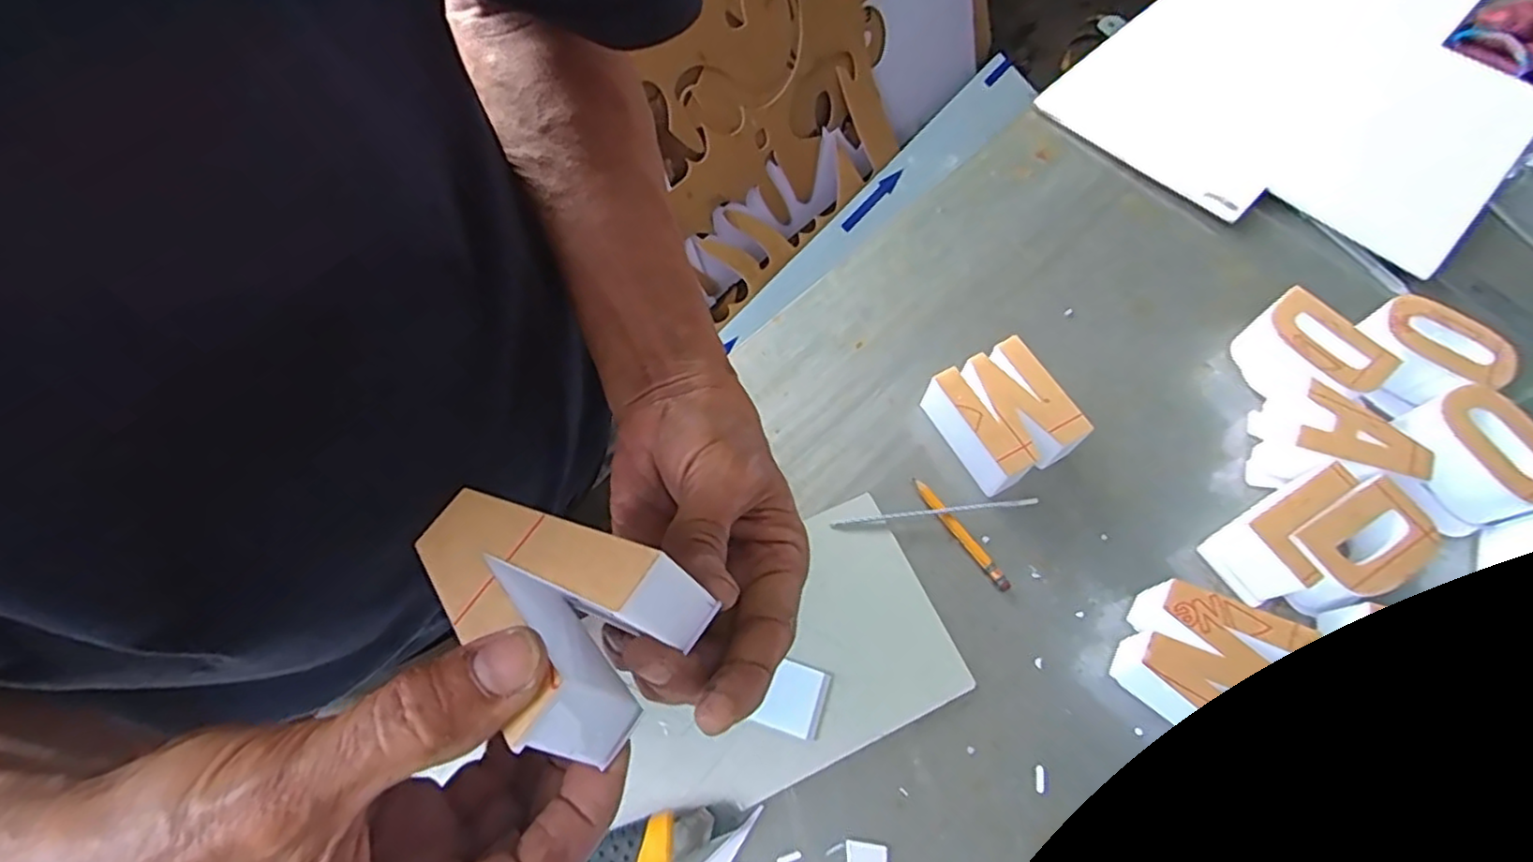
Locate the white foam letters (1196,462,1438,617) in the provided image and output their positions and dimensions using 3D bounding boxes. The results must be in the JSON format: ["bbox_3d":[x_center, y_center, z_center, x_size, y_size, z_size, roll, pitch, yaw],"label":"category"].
[{"bbox_3d":[0.354,0.070,0.435,0.113,0.052,0.075,-24,68,-12],"label":"white foam letters"}]

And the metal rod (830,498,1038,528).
[{"bbox_3d":[0.112,0.054,0.452,0.138,0.007,0.005,-5,66,-3],"label":"metal rod"}]

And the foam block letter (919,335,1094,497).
[{"bbox_3d":[0.163,-0.009,0.466,0.072,0.043,0.084,-26,69,-13],"label":"foam block letter"}]

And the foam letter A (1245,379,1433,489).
[{"bbox_3d":[0.388,0.011,0.461,0.086,0.051,0.066,21,67,8],"label":"foam letter A"}]

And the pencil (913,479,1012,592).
[{"bbox_3d":[0.128,0.068,0.450,0.009,0.004,0.089,-33,70,-15],"label":"pencil"}]

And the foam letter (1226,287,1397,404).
[{"bbox_3d":[0.387,-0.052,0.490,0.064,0.048,0.083,-33,70,-15],"label":"foam letter"}]

